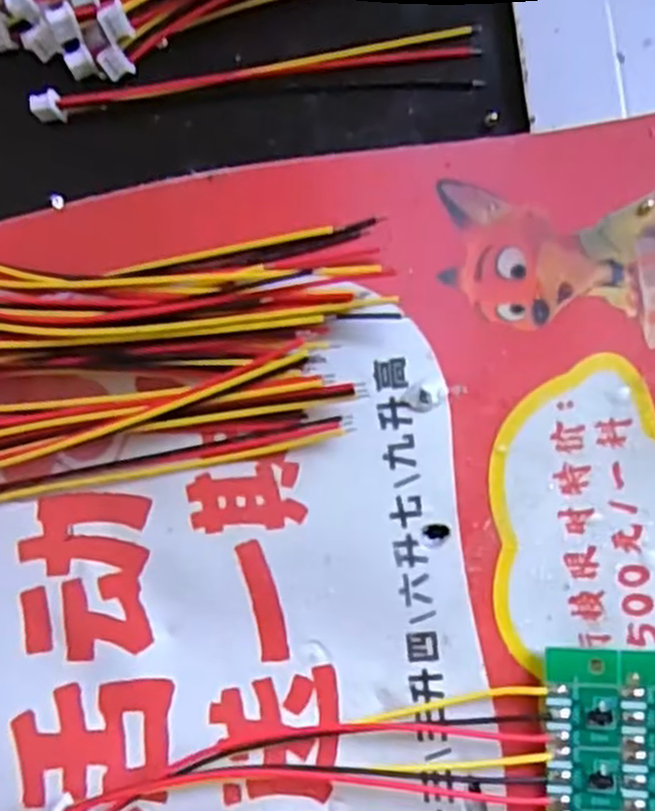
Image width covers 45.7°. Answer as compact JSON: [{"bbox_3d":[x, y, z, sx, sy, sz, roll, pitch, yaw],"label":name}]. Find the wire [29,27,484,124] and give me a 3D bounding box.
[{"bbox_3d":[-0.012,-0.054,0.126,0.072,0.005,0.009,-3,86,6],"label":"wire"}]

